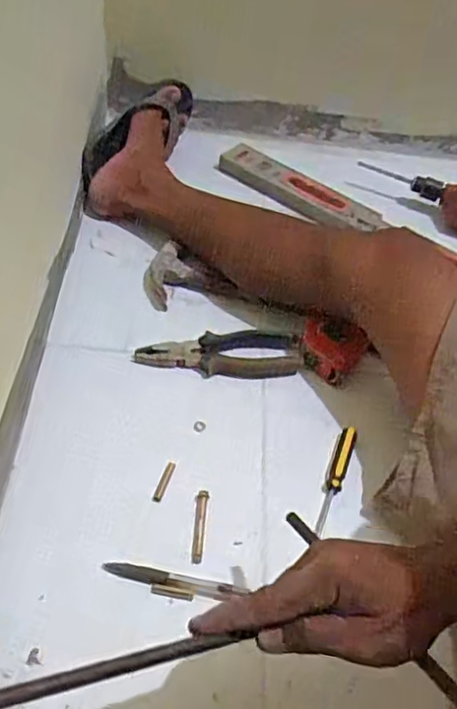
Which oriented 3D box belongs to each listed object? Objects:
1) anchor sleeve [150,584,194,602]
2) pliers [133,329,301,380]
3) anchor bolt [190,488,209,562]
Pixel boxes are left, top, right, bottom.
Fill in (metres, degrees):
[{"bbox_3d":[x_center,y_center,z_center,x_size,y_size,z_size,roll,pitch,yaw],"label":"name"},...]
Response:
[{"bbox_3d":[-0.050,0.212,0.534,0.039,0.006,0.007,12,51,5],"label":"anchor sleeve"},{"bbox_3d":[-0.014,-0.002,0.700,0.184,0.024,0.054,-2,51,-6],"label":"pliers"},{"bbox_3d":[-0.027,0.165,0.578,0.013,0.012,0.070,4,51,-2],"label":"anchor bolt"}]

